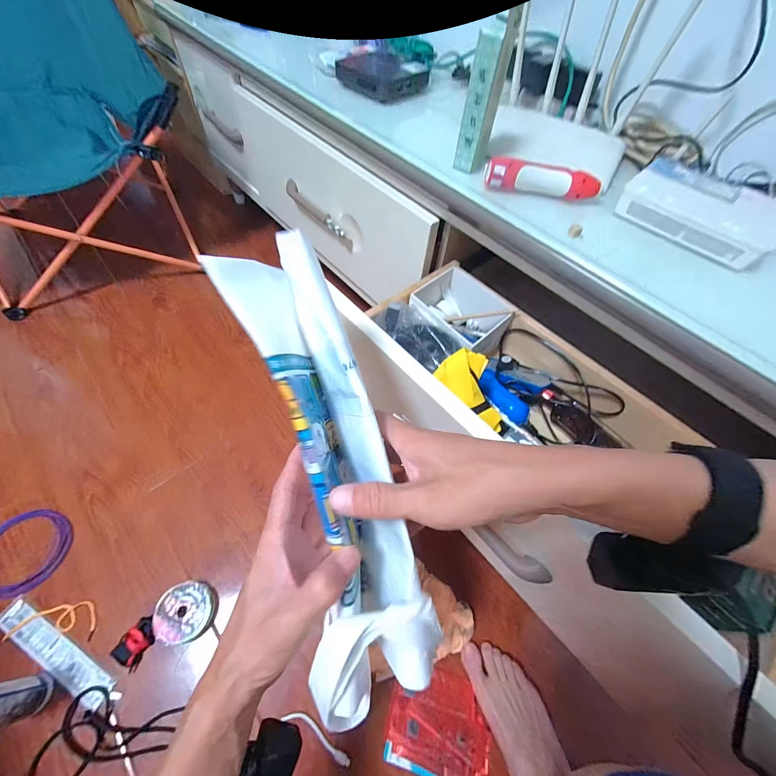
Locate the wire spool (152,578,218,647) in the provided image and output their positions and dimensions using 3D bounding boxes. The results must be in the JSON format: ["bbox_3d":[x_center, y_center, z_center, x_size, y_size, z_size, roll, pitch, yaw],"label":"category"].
[{"bbox_3d":[-0.313,0.344,0.514,0.077,0.022,0.080,2,57,-3],"label":"wire spool"}]

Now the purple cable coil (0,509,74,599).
[{"bbox_3d":[-0.600,0.265,0.541,0.123,0.017,0.128,2,57,-3],"label":"purple cable coil"}]

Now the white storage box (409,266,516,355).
[{"bbox_3d":[0.108,-0.110,0.522,0.118,0.064,0.136,-34,66,-24],"label":"white storage box"}]

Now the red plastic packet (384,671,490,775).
[{"bbox_3d":[0.072,0.474,0.469,0.141,0.030,0.110,14,57,5],"label":"red plastic packet"}]

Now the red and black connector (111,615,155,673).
[{"bbox_3d":[-0.368,0.372,0.490,0.041,0.017,0.058,27,59,12],"label":"red and black connector"}]

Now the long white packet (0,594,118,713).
[{"bbox_3d":[-0.485,0.383,0.482,0.213,0.008,0.040,26,59,12],"label":"long white packet"}]

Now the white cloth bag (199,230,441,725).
[{"bbox_3d":[-0.044,0.067,0.254,0.083,0.102,0.328,-15,88,-14],"label":"white cloth bag"}]

